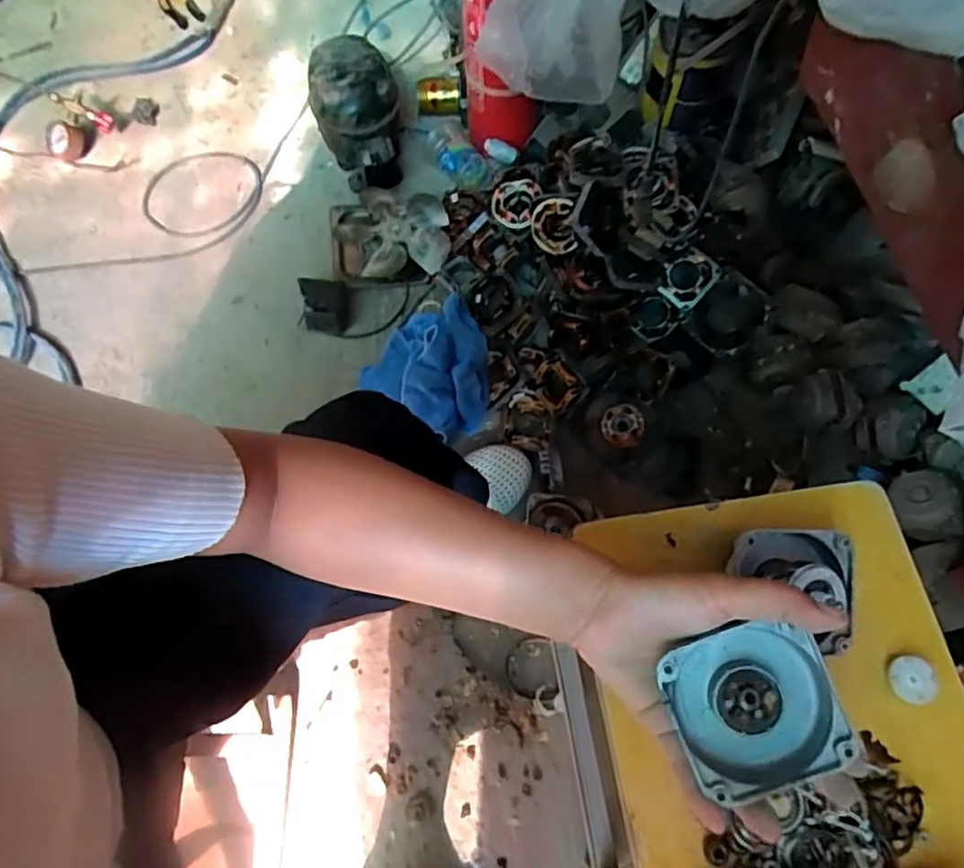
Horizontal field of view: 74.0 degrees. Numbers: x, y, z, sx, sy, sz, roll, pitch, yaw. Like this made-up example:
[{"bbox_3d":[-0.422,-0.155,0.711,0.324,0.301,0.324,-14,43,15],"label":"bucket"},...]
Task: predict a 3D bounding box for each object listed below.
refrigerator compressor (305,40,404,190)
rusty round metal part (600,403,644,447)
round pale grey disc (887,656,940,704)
[{"bbox_3d":[-0.211,-0.537,1.092,0.141,0.171,0.143,-12,67,-6],"label":"refrigerator compressor"},{"bbox_3d":[0.207,-0.010,0.946,0.061,0.040,0.056,16,67,6],"label":"rusty round metal part"},{"bbox_3d":[0.278,0.159,0.412,0.027,0.006,0.028,-16,66,15],"label":"round pale grey disc"}]

